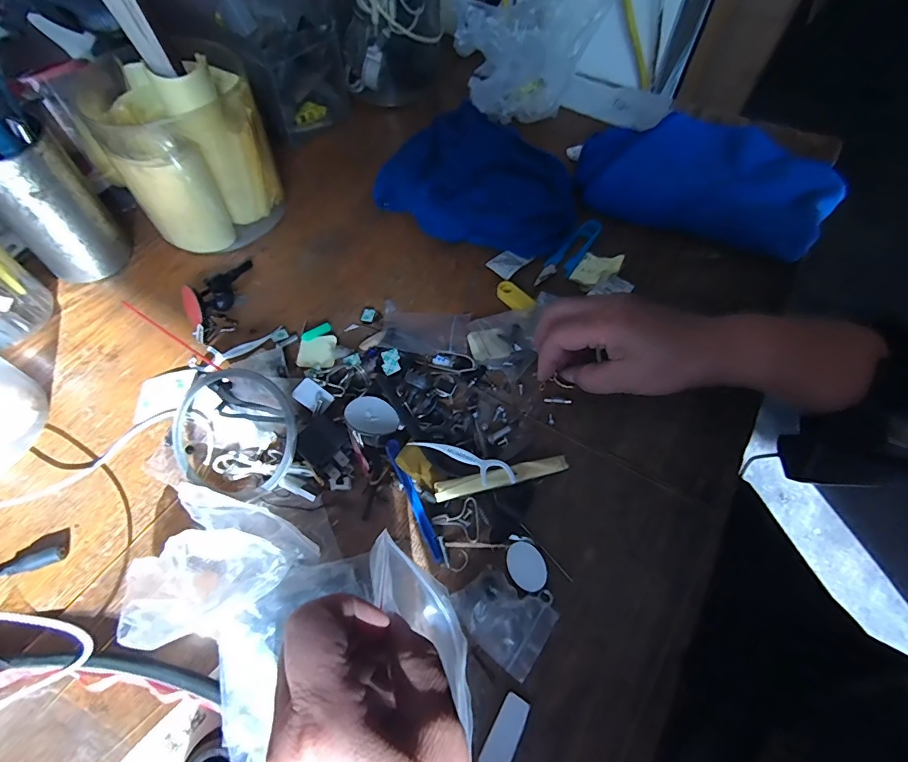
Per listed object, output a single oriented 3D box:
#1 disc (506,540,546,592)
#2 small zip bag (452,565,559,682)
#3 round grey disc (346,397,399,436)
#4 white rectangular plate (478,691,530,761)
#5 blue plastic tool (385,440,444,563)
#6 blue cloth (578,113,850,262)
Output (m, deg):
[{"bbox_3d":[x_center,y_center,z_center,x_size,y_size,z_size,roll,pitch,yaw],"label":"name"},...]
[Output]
[{"bbox_3d":[0.044,0.113,0.278,0.021,0.009,0.029,-15,60,-9],"label":"disc"},{"bbox_3d":[0.028,0.135,0.261,0.053,0.012,0.039,34,64,18],"label":"small zip bag"},{"bbox_3d":[-0.056,0.024,0.313,0.036,0.004,0.033,17,40,-15],"label":"round grey disc"},{"bbox_3d":[0.027,0.183,0.235,0.014,0.004,0.035,27,63,15],"label":"white rectangular plate"},{"bbox_3d":[-0.026,0.077,0.297,0.009,0.013,0.082,-22,62,-12],"label":"blue plastic tool"},{"bbox_3d":[0.239,-0.201,0.441,0.233,0.038,0.149,23,62,13],"label":"blue cloth"}]

